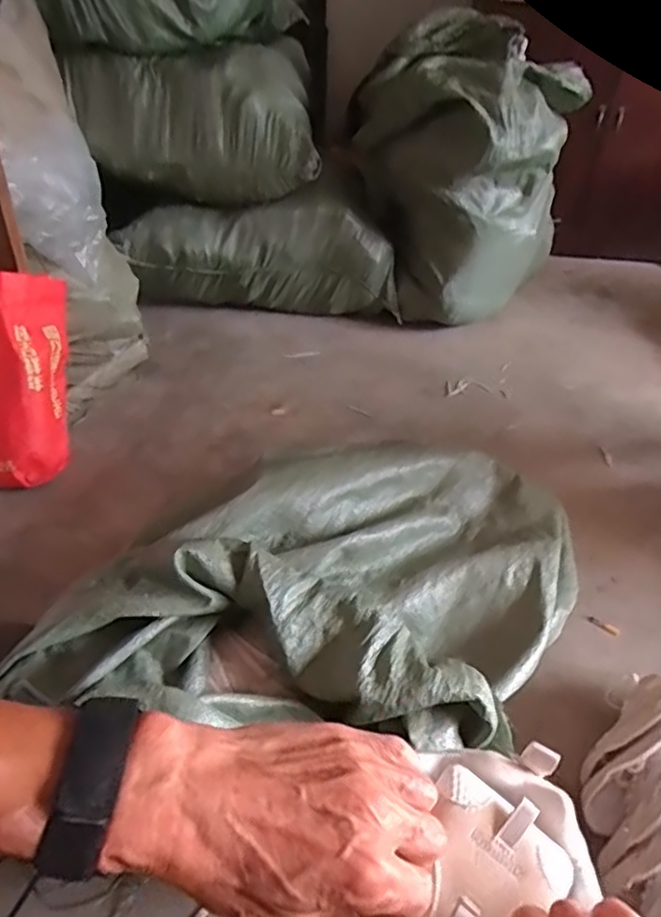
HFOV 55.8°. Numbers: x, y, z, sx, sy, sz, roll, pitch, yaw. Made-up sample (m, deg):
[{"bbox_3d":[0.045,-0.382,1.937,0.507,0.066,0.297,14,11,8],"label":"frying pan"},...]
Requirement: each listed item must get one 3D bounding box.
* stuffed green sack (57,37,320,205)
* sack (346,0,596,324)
[{"bbox_3d":[-0.331,-0.848,1.591,0.550,0.307,0.266,-3,40,-7],"label":"stuffed green sack"},{"bbox_3d":[0.360,-0.771,1.746,0.567,0.662,0.432,9,40,8],"label":"sack"}]

